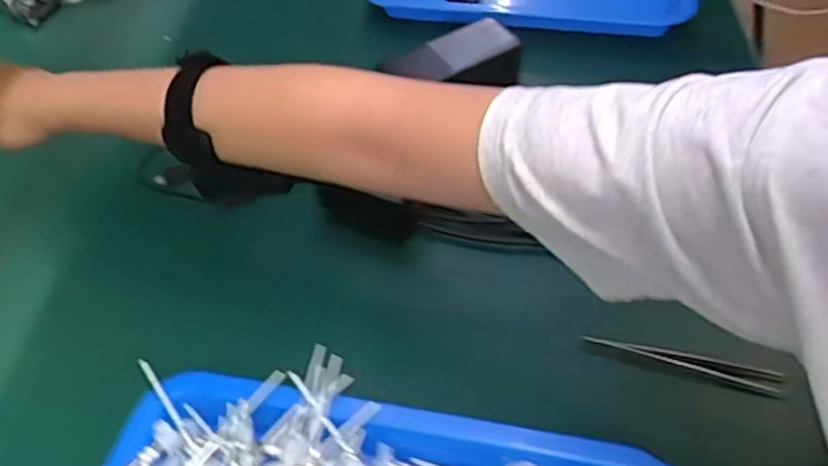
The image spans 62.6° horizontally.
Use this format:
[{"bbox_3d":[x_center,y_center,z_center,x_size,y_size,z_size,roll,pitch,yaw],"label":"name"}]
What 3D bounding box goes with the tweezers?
[{"bbox_3d":[0.176,0.083,0.447,0.123,0.013,0.011,13,53,14],"label":"tweezers"}]

